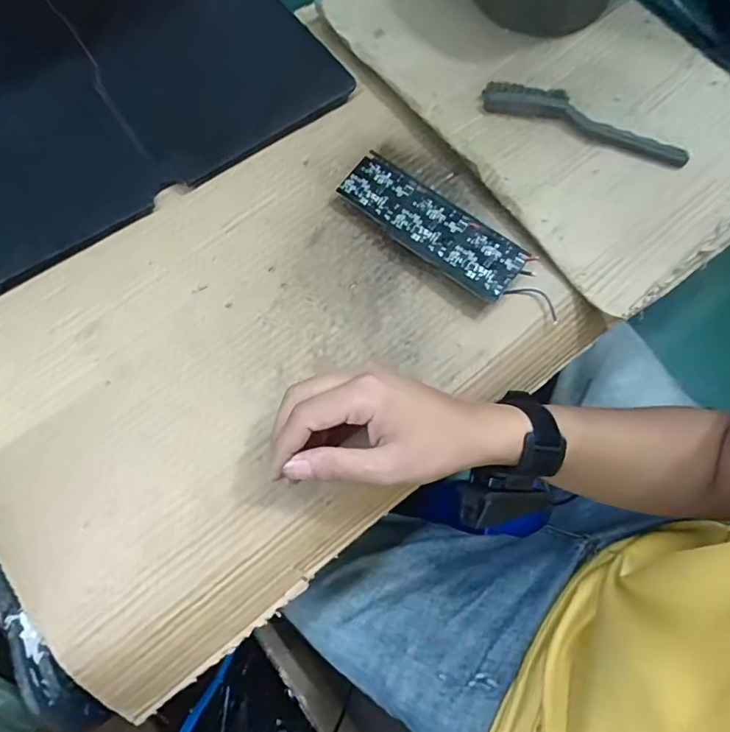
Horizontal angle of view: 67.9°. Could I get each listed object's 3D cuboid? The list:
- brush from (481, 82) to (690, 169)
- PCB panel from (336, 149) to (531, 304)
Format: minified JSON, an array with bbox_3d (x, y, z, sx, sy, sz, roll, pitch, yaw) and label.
[{"bbox_3d":[0.185,-0.207,0.453,0.174,0.020,0.035,18,74,5],"label":"brush"},{"bbox_3d":[0.050,-0.110,0.421,0.152,0.008,0.050,35,87,12],"label":"PCB panel"}]

